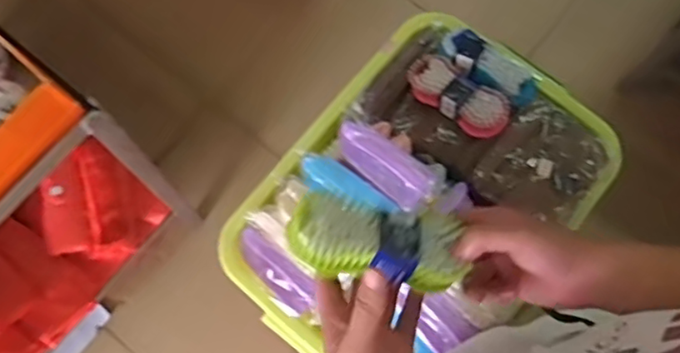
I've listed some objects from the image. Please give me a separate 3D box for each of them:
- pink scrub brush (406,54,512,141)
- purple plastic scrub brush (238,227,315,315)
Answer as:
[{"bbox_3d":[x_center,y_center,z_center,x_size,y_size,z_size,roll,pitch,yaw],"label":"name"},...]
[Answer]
[{"bbox_3d":[0.163,-0.113,0.862,0.062,0.036,0.156,-45,63,-11],"label":"pink scrub brush"},{"bbox_3d":[-0.085,0.122,0.816,0.133,0.028,0.046,41,79,11],"label":"purple plastic scrub brush"}]

